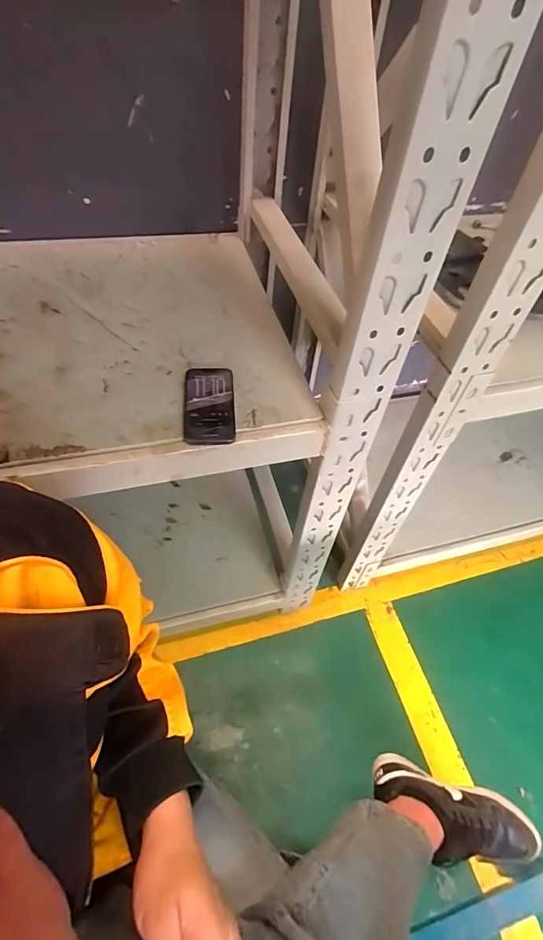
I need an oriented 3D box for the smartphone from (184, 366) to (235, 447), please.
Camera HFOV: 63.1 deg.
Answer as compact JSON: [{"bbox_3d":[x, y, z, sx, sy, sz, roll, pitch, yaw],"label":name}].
[{"bbox_3d":[-0.091,-0.098,0.641,0.072,0.015,0.152,-3,56,-4],"label":"smartphone"}]

